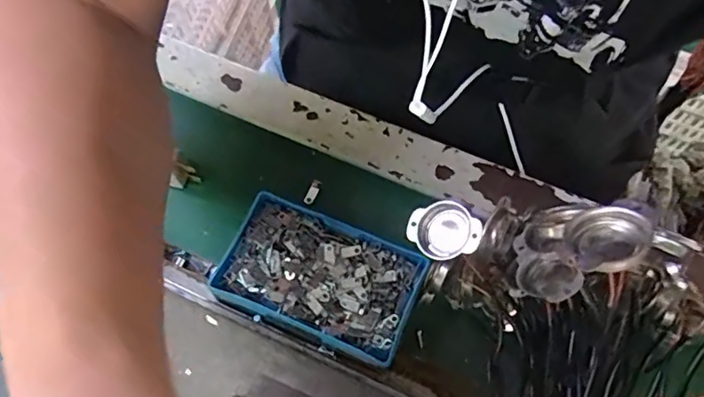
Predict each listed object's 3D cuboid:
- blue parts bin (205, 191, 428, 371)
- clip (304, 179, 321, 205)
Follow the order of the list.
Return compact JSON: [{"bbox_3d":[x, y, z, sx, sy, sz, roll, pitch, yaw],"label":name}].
[{"bbox_3d":[-0.020,0.048,0.334,0.113,0.022,0.069,21,70,9],"label":"blue parts bin"},{"bbox_3d":[-0.026,-0.005,0.370,0.007,0.004,0.018,24,69,7],"label":"clip"}]

